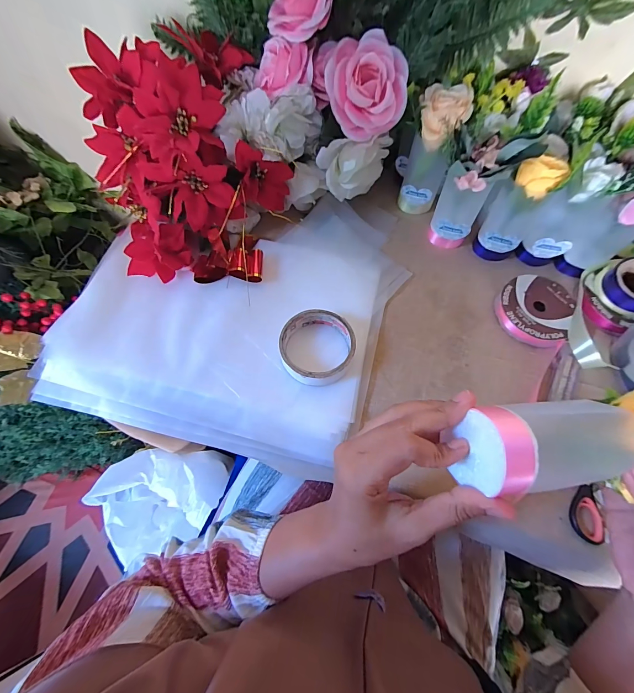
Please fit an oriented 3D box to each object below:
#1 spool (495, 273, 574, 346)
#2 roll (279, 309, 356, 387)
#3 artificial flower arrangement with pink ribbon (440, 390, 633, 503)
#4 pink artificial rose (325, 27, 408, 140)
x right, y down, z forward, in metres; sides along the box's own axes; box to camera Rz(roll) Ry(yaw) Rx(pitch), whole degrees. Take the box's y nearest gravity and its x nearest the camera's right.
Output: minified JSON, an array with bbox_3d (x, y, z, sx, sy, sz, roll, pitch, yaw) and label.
[{"bbox_3d":[0.276,-0.049,0.400,0.082,0.029,0.092,23,66,7],"label":"spool"},{"bbox_3d":[0.000,-0.001,0.362,0.084,0.025,0.089,1,65,-3],"label":"roll"},{"bbox_3d":[0.160,0.060,0.198,0.144,0.042,0.048,-3,65,-14],"label":"artificial flower arrangement with pink ribbon"},{"bbox_3d":[0.058,-0.301,0.365,0.086,0.092,0.058,-11,39,13],"label":"pink artificial rose"}]

